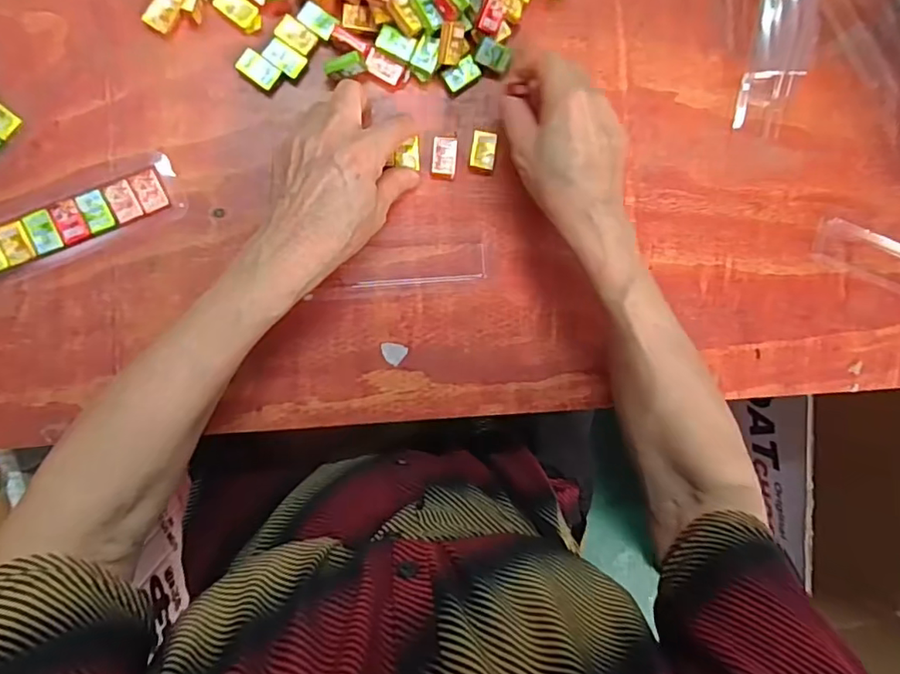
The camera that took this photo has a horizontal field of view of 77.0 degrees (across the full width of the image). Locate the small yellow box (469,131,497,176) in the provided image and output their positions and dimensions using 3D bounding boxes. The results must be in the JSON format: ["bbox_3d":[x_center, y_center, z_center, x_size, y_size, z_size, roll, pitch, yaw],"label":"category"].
[{"bbox_3d":[0.023,-0.131,0.401,0.017,0.007,0.029,4,91,-9],"label":"small yellow box"}]

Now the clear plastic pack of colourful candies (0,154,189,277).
[{"bbox_3d":[-0.237,-0.076,0.359,0.128,0.009,0.038,-22,95,-8],"label":"clear plastic pack of colourful candies"}]

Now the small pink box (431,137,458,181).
[{"bbox_3d":[-0.004,-0.125,0.395,0.017,0.007,0.027,3,91,-9],"label":"small pink box"}]

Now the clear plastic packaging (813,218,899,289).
[{"bbox_3d":[0.356,-0.061,0.458,0.138,0.009,0.037,17,89,-9],"label":"clear plastic packaging"}]

